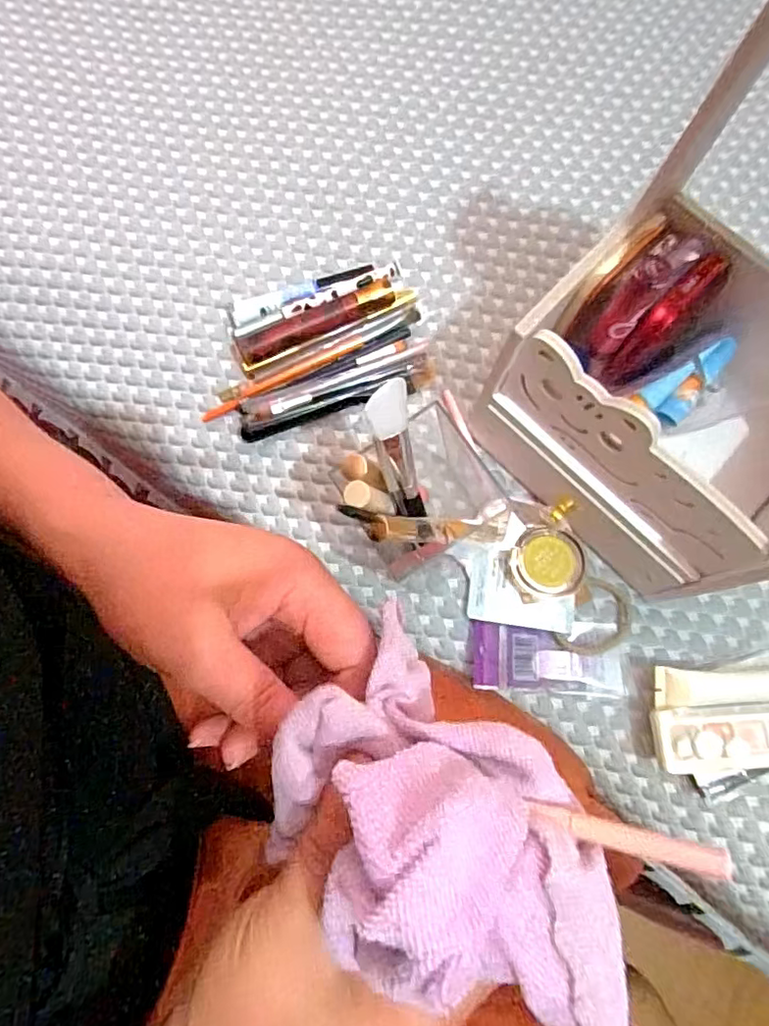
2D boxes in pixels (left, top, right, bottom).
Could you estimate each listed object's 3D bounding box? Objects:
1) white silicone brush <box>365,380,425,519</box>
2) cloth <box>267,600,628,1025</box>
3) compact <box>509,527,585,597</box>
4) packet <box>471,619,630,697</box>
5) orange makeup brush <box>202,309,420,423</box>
[{"bbox_3d":[0.011,-0.025,0.331,0.024,0.103,0.009,-20,36,-7],"label":"white silicone brush"},{"bbox_3d":[0.022,0.094,0.162,0.076,0.062,0.113,-43,80,-11],"label":"cloth"},{"bbox_3d":[0.107,0.033,0.384,0.046,0.020,0.043,0,75,-2],"label":"compact"},{"bbox_3d":[0.107,0.095,0.379,0.097,0.010,0.044,3,75,-1],"label":"packet"},{"bbox_3d":[-0.051,-0.107,0.420,0.172,0.015,0.013,-26,78,-8],"label":"orange makeup brush"}]

